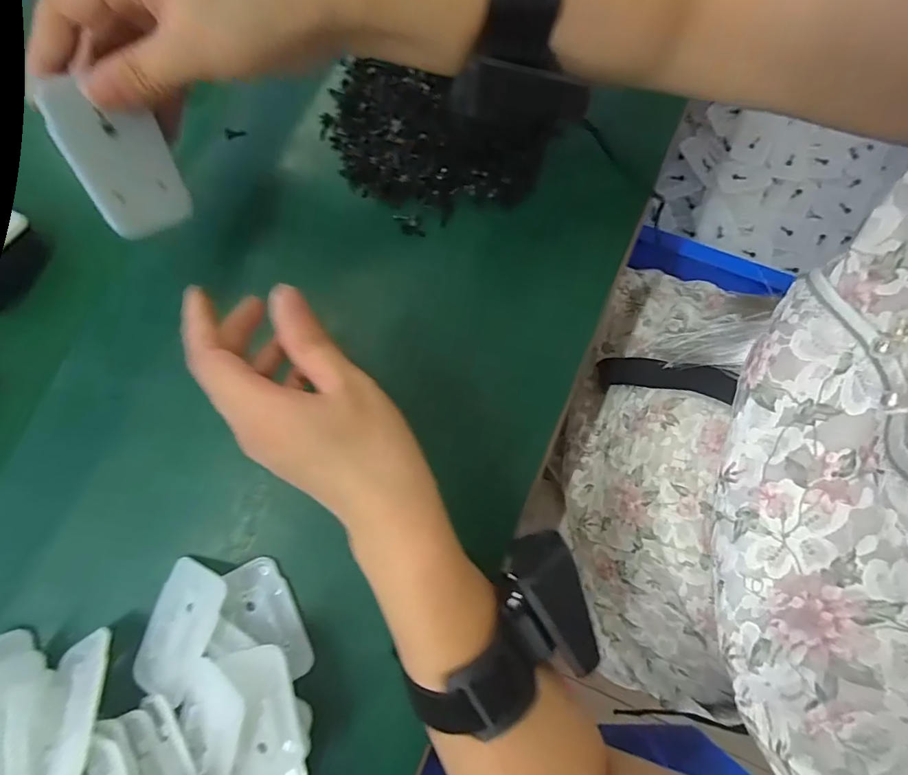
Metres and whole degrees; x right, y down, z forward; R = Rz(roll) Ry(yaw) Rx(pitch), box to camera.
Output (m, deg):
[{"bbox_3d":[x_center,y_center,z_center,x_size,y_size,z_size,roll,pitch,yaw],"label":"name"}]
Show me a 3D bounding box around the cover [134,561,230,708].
[{"bbox_3d":[-0.150,0.131,0.268,0.039,0.004,0.065,6,68,15],"label":"cover"}]

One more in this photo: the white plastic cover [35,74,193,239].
[{"bbox_3d":[-0.159,-0.109,0.237,0.041,0.065,0.004,-34,37,-24],"label":"white plastic cover"}]

